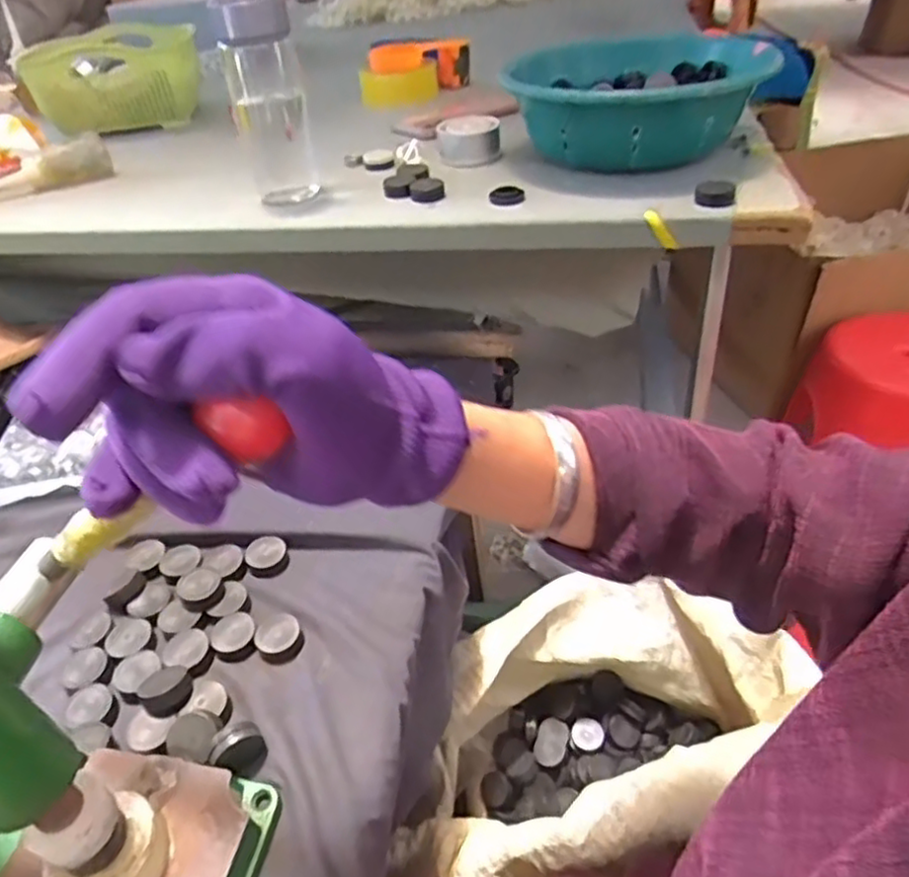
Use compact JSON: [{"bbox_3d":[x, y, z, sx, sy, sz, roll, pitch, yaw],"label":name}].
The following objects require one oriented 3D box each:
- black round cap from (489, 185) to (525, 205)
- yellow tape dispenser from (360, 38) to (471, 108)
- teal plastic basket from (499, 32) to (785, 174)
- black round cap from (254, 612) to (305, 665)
[{"bbox_3d":[0.049,-0.227,0.631,0.033,0.009,0.032,-3,40,4],"label":"black round cap"},{"bbox_3d":[-0.059,-0.565,1.037,0.158,0.074,0.093,0,40,8],"label":"yellow tape dispenser"},{"bbox_3d":[0.181,-0.338,0.687,0.234,0.091,0.260,14,44,23],"label":"teal plastic basket"},{"bbox_3d":[-0.128,0.147,0.494,0.033,0.015,0.032,-4,40,3],"label":"black round cap"}]

